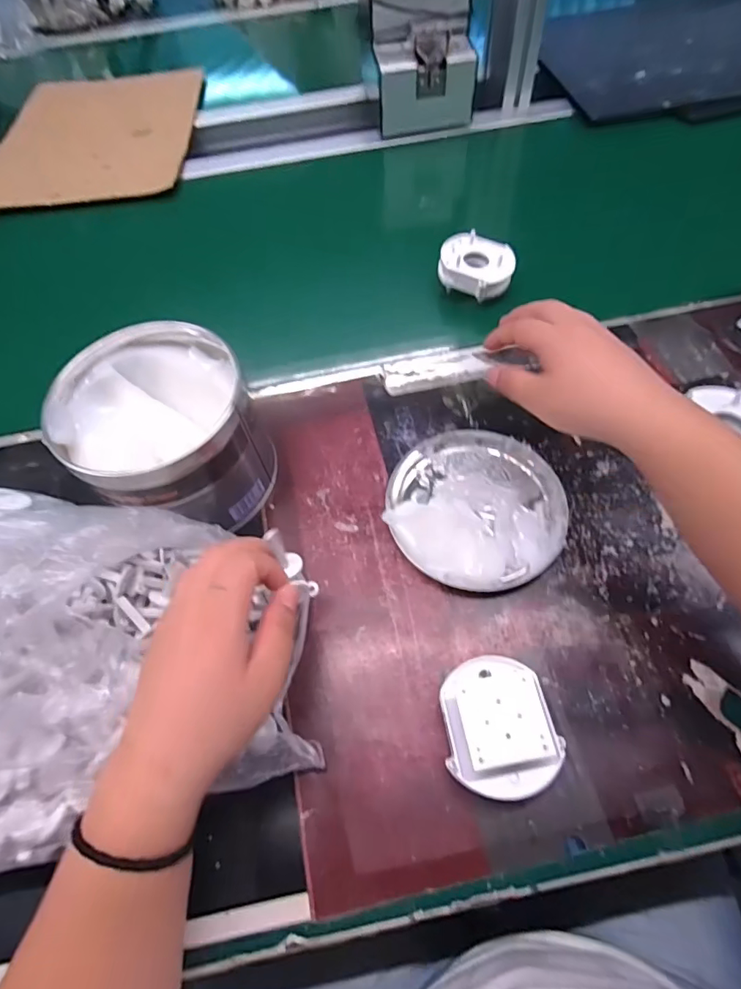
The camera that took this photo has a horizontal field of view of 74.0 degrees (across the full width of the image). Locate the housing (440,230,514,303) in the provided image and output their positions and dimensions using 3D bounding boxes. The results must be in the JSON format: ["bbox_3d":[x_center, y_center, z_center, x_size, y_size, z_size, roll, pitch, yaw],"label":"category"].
[{"bbox_3d":[0.104,-0.223,0.482,0.069,0.027,0.058,25,65,17],"label":"housing"}]

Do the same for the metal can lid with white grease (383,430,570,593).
[{"bbox_3d":[0.078,0.005,0.364,0.127,0.023,0.128,-2,61,3],"label":"metal can lid with white grease"}]

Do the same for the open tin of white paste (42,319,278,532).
[{"bbox_3d":[-0.142,-0.042,0.358,0.125,0.096,0.116,-2,61,3],"label":"open tin of white paste"}]

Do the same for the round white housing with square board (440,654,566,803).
[{"bbox_3d":[0.073,0.132,0.281,0.060,0.044,0.070,-3,60,2],"label":"round white housing with square board"}]

